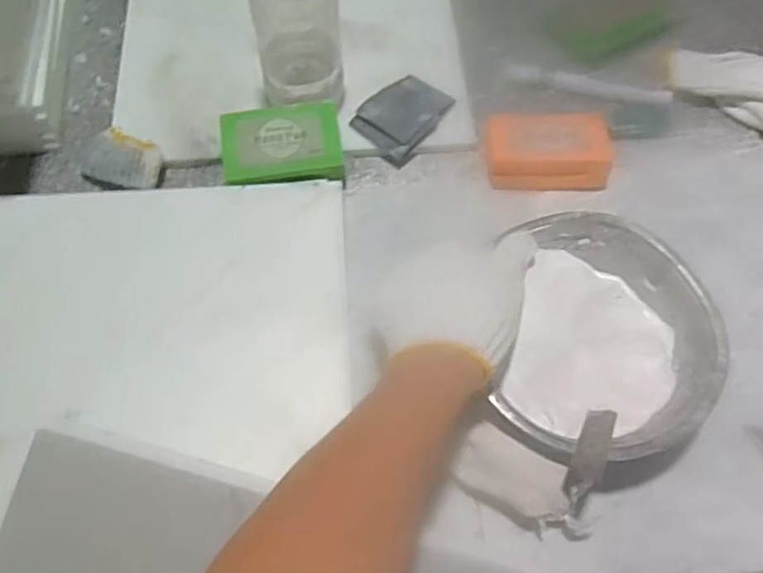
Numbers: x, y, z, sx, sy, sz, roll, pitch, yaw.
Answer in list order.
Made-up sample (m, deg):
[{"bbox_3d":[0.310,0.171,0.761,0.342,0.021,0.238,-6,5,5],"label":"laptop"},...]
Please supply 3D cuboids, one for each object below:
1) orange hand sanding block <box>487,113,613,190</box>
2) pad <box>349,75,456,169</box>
[{"bbox_3d":[0.133,-0.109,0.519,0.093,0.027,0.059,1,64,1],"label":"orange hand sanding block"},{"bbox_3d":[0.018,-0.143,0.550,0.059,0.017,0.076,40,71,17],"label":"pad"}]

